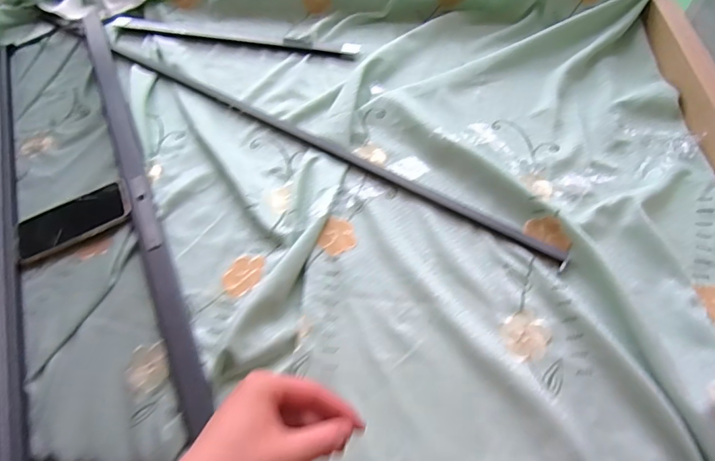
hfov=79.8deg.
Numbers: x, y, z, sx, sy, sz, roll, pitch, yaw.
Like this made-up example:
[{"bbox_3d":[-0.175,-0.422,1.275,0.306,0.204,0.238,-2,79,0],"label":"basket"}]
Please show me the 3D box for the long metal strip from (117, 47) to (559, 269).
[{"bbox_3d":[-0.096,-0.162,0.696,0.875,0.013,0.031,29,64,20],"label":"long metal strip"}]

